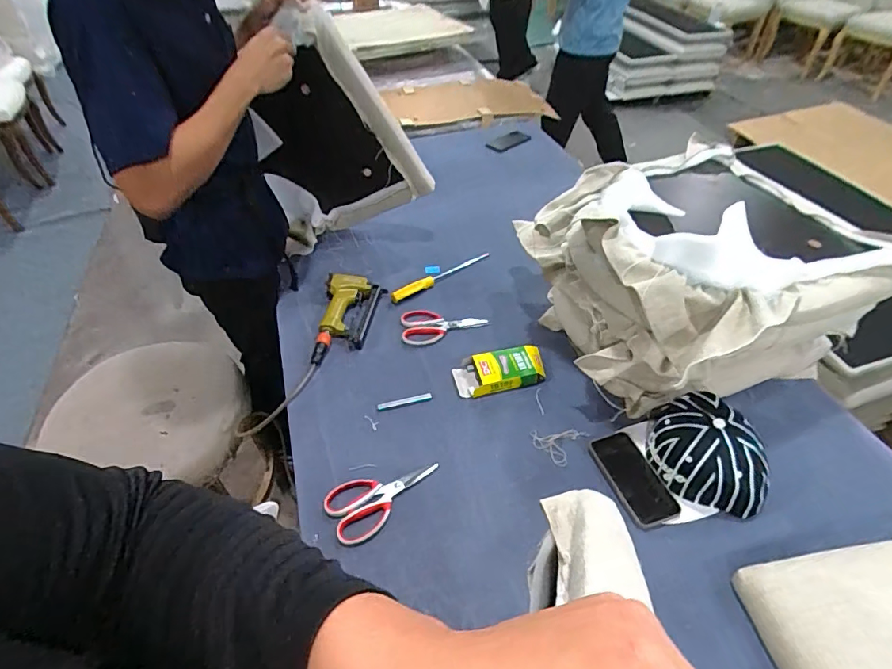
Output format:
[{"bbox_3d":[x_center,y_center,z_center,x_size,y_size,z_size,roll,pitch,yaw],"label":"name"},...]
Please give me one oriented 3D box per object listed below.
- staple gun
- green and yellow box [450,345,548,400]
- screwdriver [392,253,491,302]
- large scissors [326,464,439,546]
[{"bbox_3d":[-0.210,-0.039,1.053,0.129,0.049,0.240,-1,45,2],"label":"staple gun"},{"bbox_3d":[0.105,0.070,0.958,0.175,0.033,0.091,-11,46,-7],"label":"green and yellow box"},{"bbox_3d":[-0.010,-0.145,1.167,0.283,0.020,0.024,-30,51,-24],"label":"screwdriver"},{"bbox_3d":[-0.101,0.260,0.792,0.184,0.012,0.097,-25,50,-21],"label":"large scissors"}]

